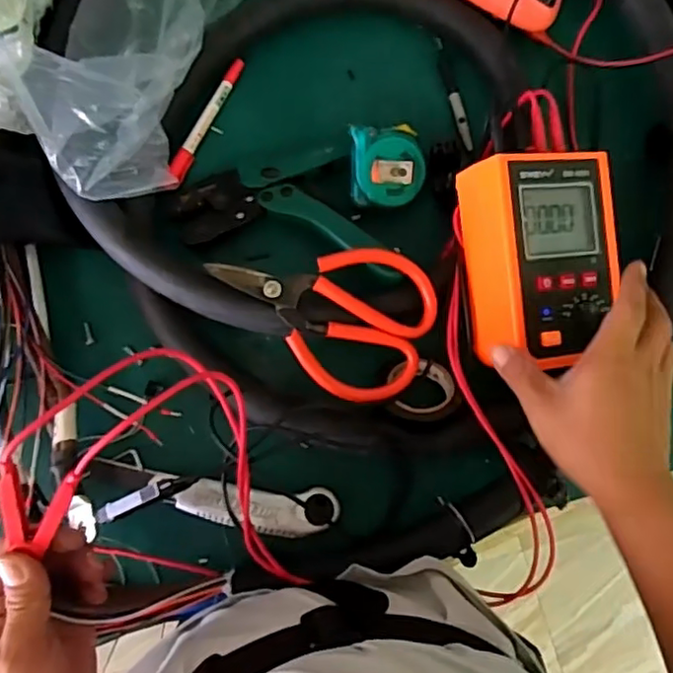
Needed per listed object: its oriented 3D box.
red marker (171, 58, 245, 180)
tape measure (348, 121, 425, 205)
[{"bbox_3d":[-0.116,-0.196,0.557,0.013,0.013,0.126,23,80,4],"label":"red marker"},{"bbox_3d":[0.042,-0.144,0.527,0.059,0.029,0.064,-1,109,1],"label":"tape measure"}]

